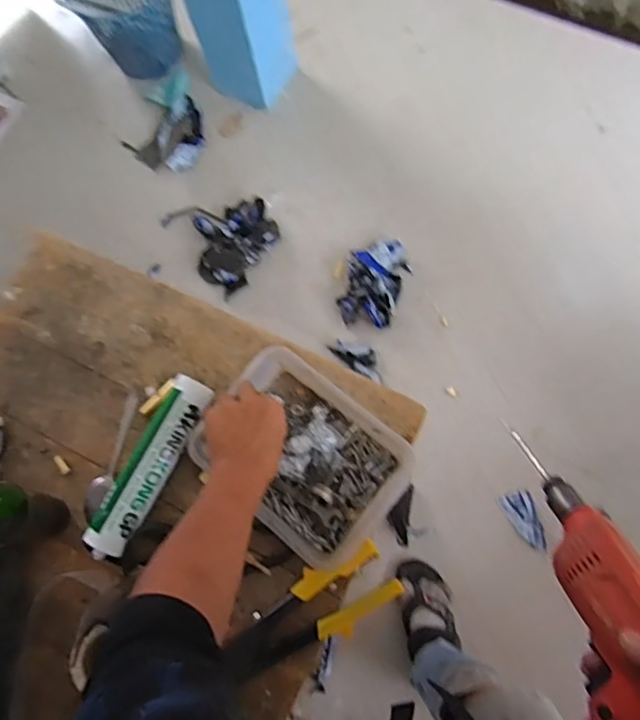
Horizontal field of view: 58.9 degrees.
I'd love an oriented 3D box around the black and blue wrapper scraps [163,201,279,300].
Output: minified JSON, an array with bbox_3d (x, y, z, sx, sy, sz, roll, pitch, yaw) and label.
[{"bbox_3d":[-0.250,-0.347,1.522,0.239,0.074,0.305,-36,75,-5],"label":"black and blue wrapper scraps"}]

